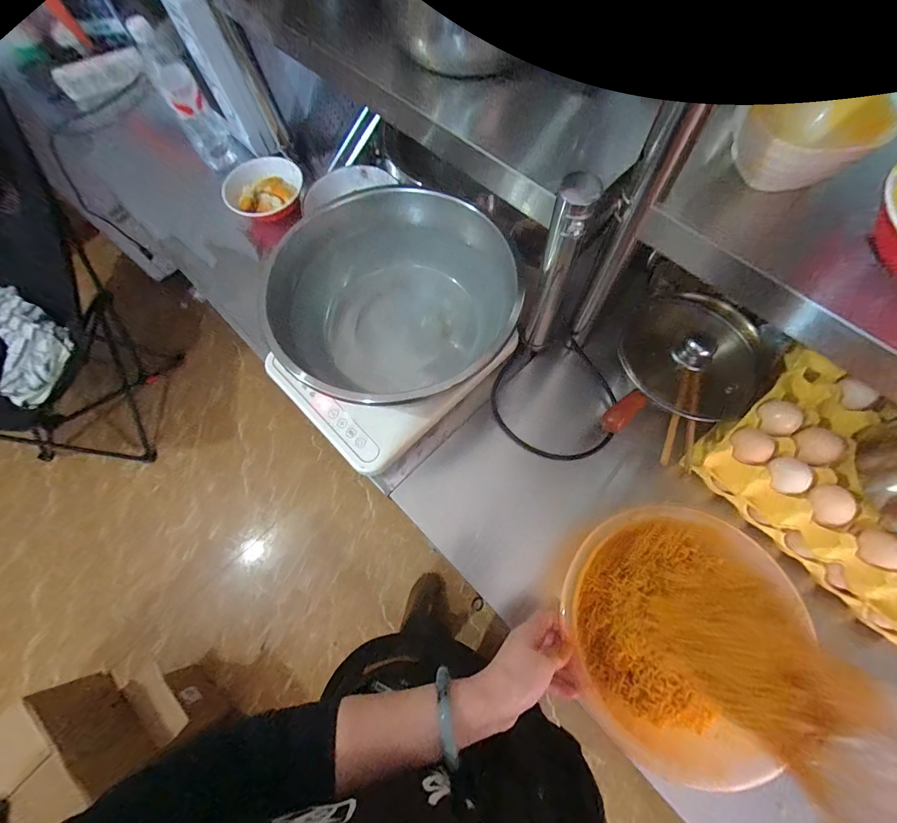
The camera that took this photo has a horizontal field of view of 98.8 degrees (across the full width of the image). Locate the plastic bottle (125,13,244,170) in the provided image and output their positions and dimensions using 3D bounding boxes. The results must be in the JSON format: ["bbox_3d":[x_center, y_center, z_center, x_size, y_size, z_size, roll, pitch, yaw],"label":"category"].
[{"bbox_3d":[-0.490,-0.587,0.730,0.082,0.215,0.068,-36,74,-10],"label":"plastic bottle"}]

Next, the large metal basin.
[{"bbox_3d":[-0.079,-0.144,0.538,0.273,0.146,0.262,-1,69,2],"label":"large metal basin"}]

